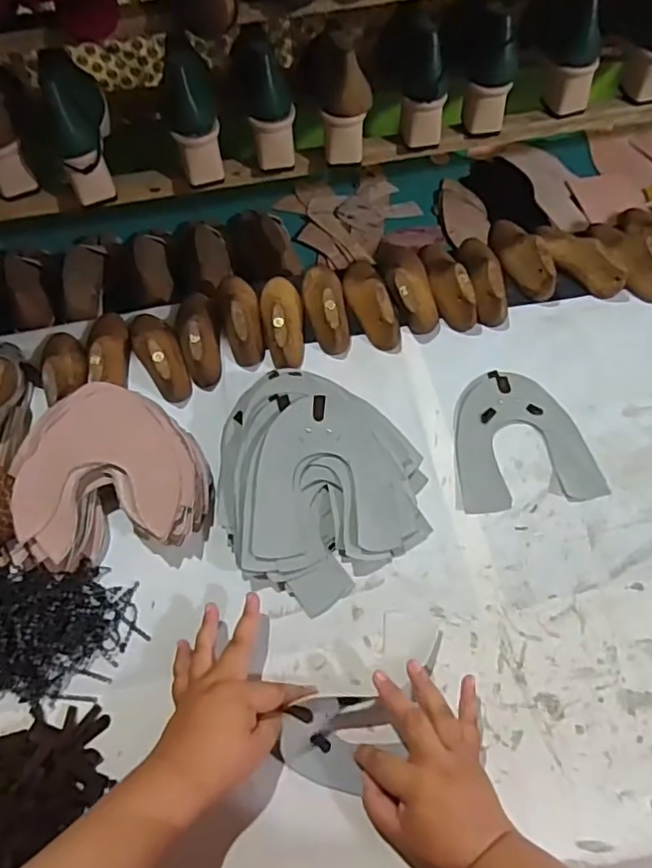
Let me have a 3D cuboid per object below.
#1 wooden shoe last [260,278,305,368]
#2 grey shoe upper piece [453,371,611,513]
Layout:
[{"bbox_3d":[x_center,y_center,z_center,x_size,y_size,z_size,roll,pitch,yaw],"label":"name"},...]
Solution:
[{"bbox_3d":[-0.054,-0.140,0.747,0.053,0.061,0.148,-7,60,-2],"label":"wooden shoe last"},{"bbox_3d":[0.216,0.002,0.687,0.157,0.008,0.168,-7,60,-2],"label":"grey shoe upper piece"}]

